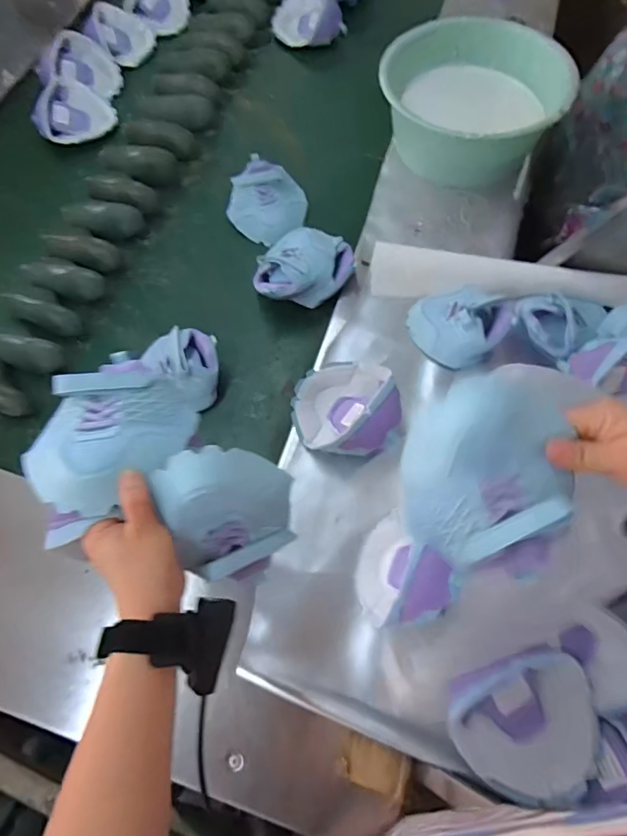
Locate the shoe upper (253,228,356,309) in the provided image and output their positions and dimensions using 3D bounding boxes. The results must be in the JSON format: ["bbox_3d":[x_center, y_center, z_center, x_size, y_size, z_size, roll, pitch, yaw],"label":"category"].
[{"bbox_3d":[-0.014,-0.235,0.784,0.151,0.077,0.117,-7,67,-3],"label":"shoe upper"}]

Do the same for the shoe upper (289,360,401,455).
[{"bbox_3d":[0.041,-0.012,0.656,0.138,0.075,0.130,-2,67,0],"label":"shoe upper"}]

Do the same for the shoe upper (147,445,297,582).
[{"bbox_3d":[-0.075,0.073,0.432,0.099,0.138,0.075,-23,35,-16],"label":"shoe upper"}]

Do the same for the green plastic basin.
[{"bbox_3d":[0.255,-0.522,0.845,0.284,0.142,0.272,0,67,0],"label":"green plastic basin"}]

